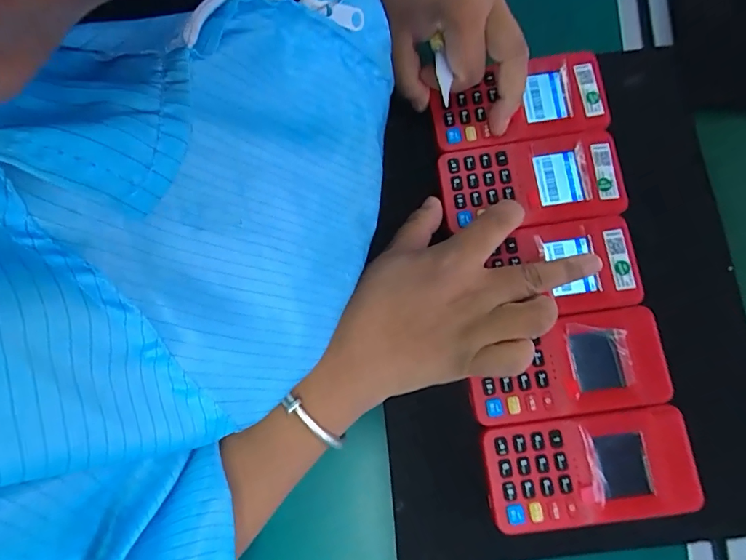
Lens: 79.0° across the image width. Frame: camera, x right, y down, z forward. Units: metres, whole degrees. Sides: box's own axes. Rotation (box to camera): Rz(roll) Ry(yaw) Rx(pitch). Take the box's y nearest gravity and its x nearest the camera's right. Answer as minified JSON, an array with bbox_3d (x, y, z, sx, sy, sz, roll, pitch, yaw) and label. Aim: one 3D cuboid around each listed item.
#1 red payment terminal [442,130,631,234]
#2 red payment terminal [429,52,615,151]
[{"bbox_3d":[0.107,-0.069,0.311,0.118,0.010,0.064,-4,79,1],"label":"red payment terminal"},{"bbox_3d":[0.102,-0.124,0.321,0.118,0.013,0.060,-13,79,-1],"label":"red payment terminal"}]

